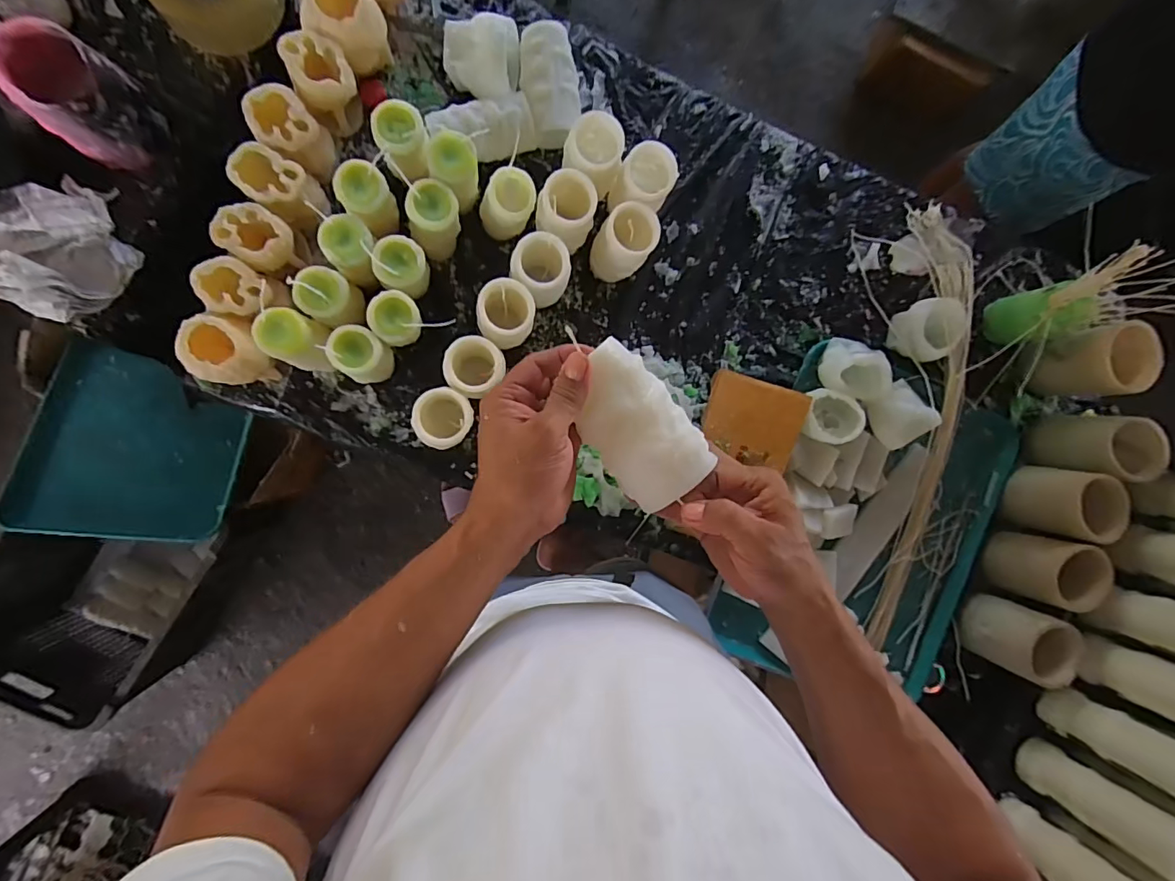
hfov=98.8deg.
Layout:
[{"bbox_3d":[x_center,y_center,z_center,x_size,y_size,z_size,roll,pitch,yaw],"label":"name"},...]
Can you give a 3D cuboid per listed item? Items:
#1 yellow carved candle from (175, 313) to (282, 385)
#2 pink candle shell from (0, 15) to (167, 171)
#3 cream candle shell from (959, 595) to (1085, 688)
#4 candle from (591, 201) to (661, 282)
[{"bbox_3d":[-0.391,-0.098,0.565,0.077,0.085,0.072,9,91,-8],"label":"yellow carved candle"},{"bbox_3d":[-0.516,-0.353,0.518,0.083,0.105,0.094,39,87,-7],"label":"pink candle shell"},{"bbox_3d":[0.578,0.267,0.683,0.086,0.106,0.084,0,92,-7],"label":"cream candle shell"},{"bbox_3d":[0.039,-0.233,0.609,0.061,0.114,0.064,0,92,-7],"label":"candle"}]

